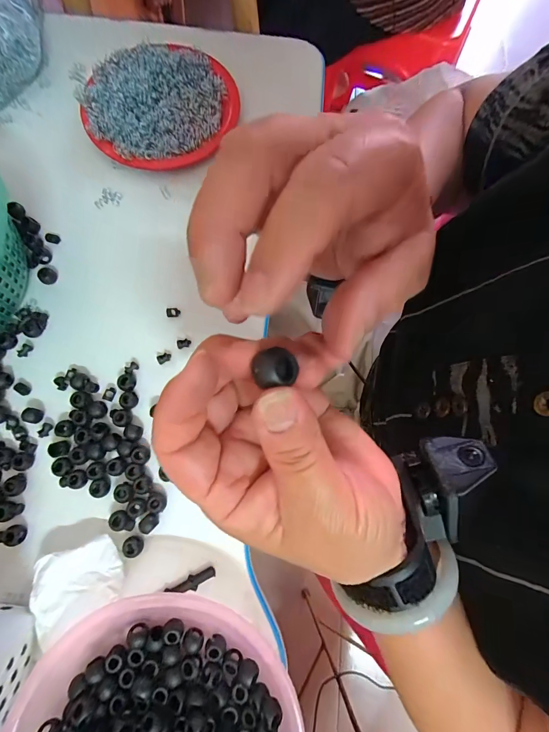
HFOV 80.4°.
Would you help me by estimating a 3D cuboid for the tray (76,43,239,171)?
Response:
[{"bbox_3d":[-0.122,-0.282,0.352,0.161,0.021,0.146,-12,77,-4],"label":"tray"}]

